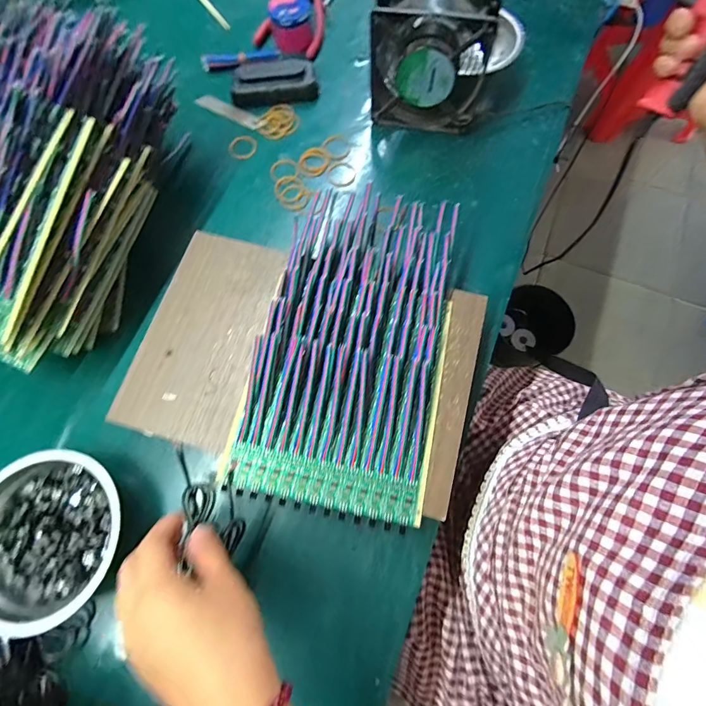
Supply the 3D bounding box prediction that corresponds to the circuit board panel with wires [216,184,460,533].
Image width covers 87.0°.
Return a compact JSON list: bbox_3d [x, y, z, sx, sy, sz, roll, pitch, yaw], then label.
[{"bbox_3d":[-0.001,-0.015,0.329,0.162,0.020,0.290,12,73,4],"label":"circuit board panel with wires"}]

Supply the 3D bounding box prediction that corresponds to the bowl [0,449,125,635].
[{"bbox_3d":[-0.264,0.151,0.312,0.134,0.040,0.128,0,73,0],"label":"bowl"}]

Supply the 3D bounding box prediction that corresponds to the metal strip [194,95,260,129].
[{"bbox_3d":[-0.159,-0.310,0.475,0.086,0.004,0.022,27,80,2],"label":"metal strip"}]

